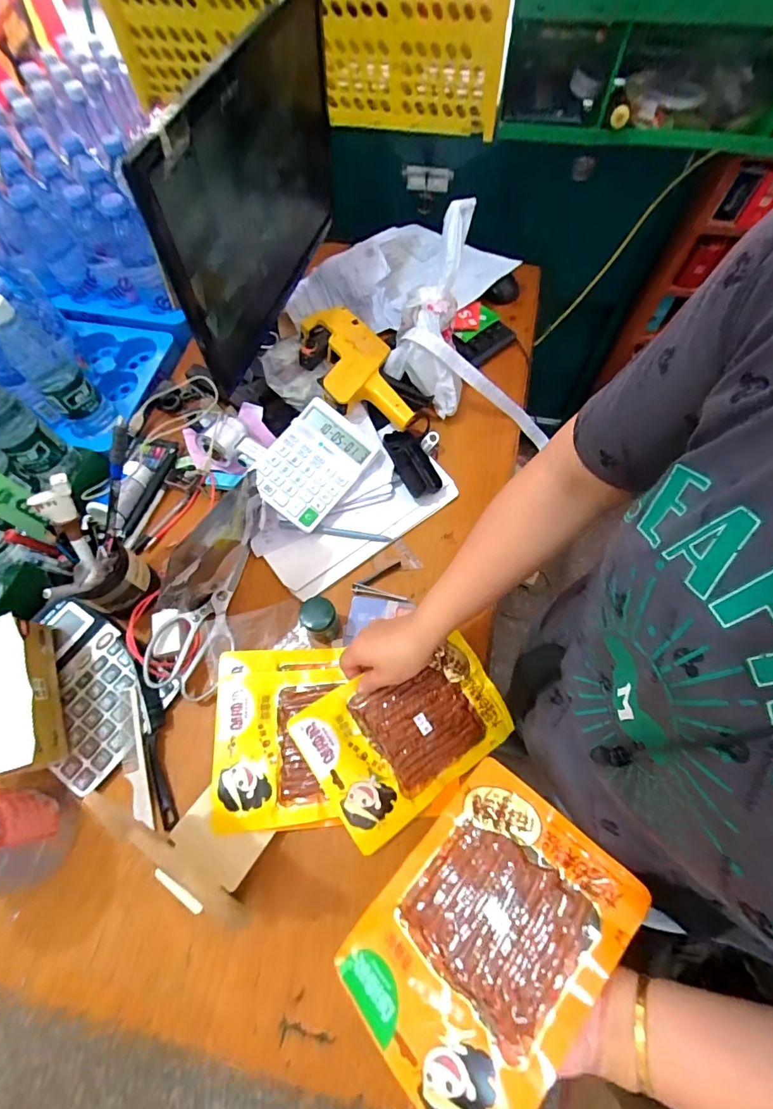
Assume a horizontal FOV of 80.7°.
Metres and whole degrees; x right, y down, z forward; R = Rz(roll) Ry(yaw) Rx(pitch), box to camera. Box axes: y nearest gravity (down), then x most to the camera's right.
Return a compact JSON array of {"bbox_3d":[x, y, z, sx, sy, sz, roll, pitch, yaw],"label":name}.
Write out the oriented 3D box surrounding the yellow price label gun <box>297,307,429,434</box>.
[{"bbox_3d":[-0.036,-0.272,0.676,0.129,0.080,0.198,-36,70,-14],"label":"yellow price label gun"}]

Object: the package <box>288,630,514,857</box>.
[{"bbox_3d":[0.024,0.190,0.506,0.212,0.010,0.153,-31,83,-13],"label":"package"}]

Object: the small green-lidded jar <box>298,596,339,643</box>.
[{"bbox_3d":[-0.080,0.081,0.553,0.040,0.064,0.039,-1,66,2],"label":"small green-lidded jar"}]

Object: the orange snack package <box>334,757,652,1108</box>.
[{"bbox_3d":[0.075,0.301,0.364,0.159,0.009,0.217,30,71,39],"label":"orange snack package"}]

